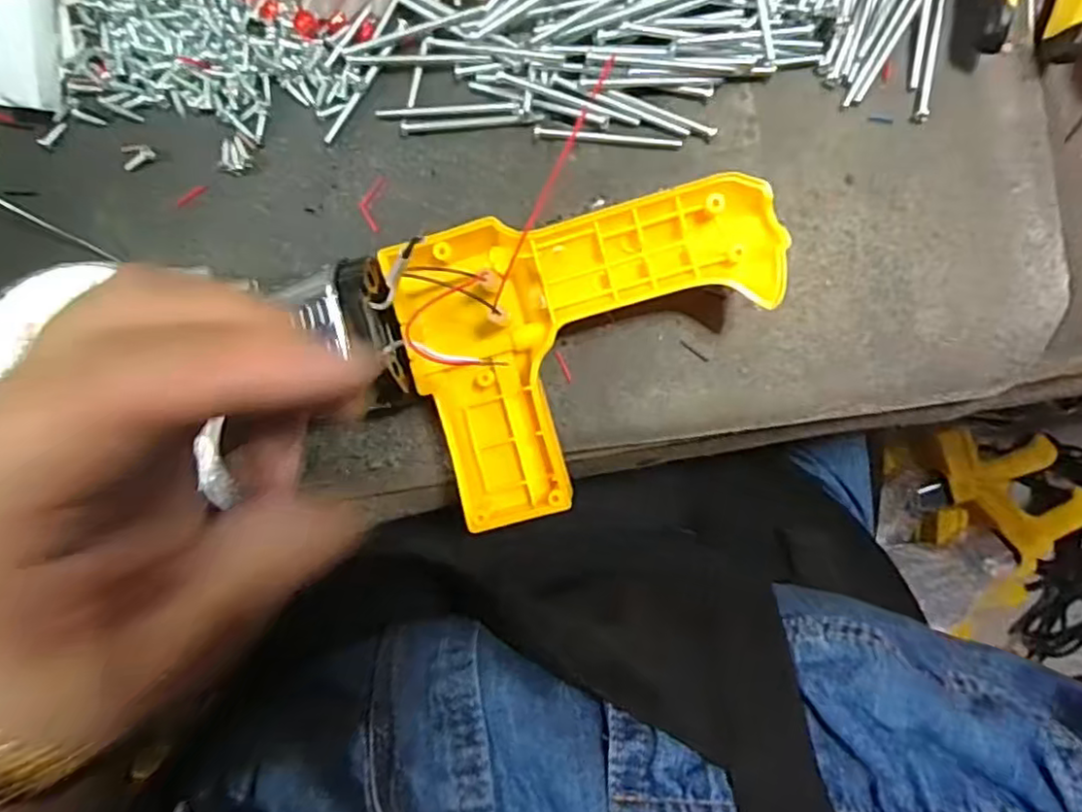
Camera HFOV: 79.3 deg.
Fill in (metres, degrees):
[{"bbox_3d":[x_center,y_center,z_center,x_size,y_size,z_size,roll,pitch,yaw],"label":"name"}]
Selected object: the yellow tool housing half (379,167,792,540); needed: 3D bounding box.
[{"bbox_3d":[0.023,-0.025,0.267,0.150,0.034,0.116,-16,90,0],"label":"yellow tool housing half"}]

